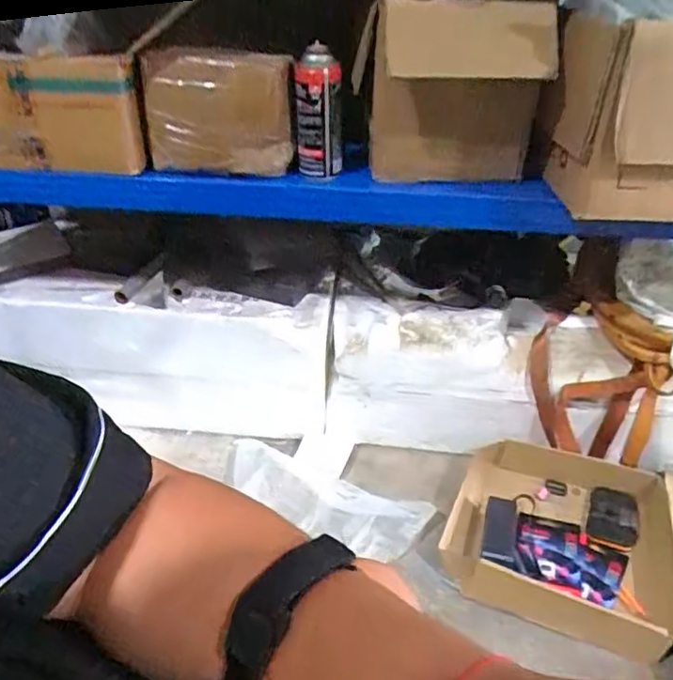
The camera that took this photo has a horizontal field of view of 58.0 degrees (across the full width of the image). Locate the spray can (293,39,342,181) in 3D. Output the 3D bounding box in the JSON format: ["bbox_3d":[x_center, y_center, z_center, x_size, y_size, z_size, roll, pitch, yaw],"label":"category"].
[{"bbox_3d":[-0.026,-0.326,0.874,0.067,0.172,0.064,-1,34,-1],"label":"spray can"}]

